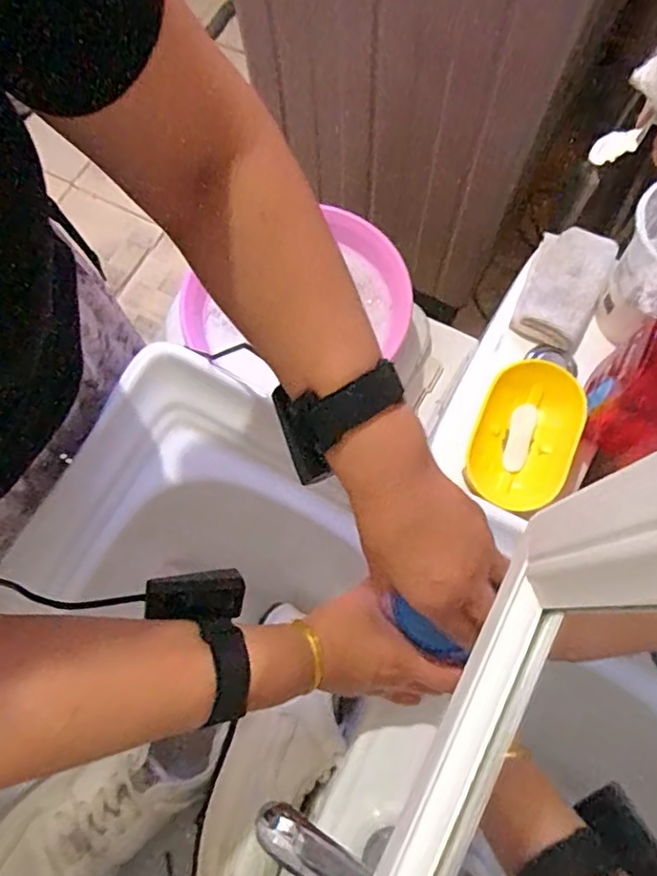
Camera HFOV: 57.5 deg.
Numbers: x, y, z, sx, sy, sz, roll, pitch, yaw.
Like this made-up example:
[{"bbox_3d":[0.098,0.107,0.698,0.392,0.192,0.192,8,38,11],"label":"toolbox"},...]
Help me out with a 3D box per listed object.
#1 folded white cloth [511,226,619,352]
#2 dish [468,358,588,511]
[{"bbox_3d":[0.257,-0.170,0.651,0.077,0.032,0.146,26,75,7],"label":"folded white cloth"},{"bbox_3d":[0.187,0.000,0.572,0.094,0.038,0.144,20,74,6],"label":"dish"}]

